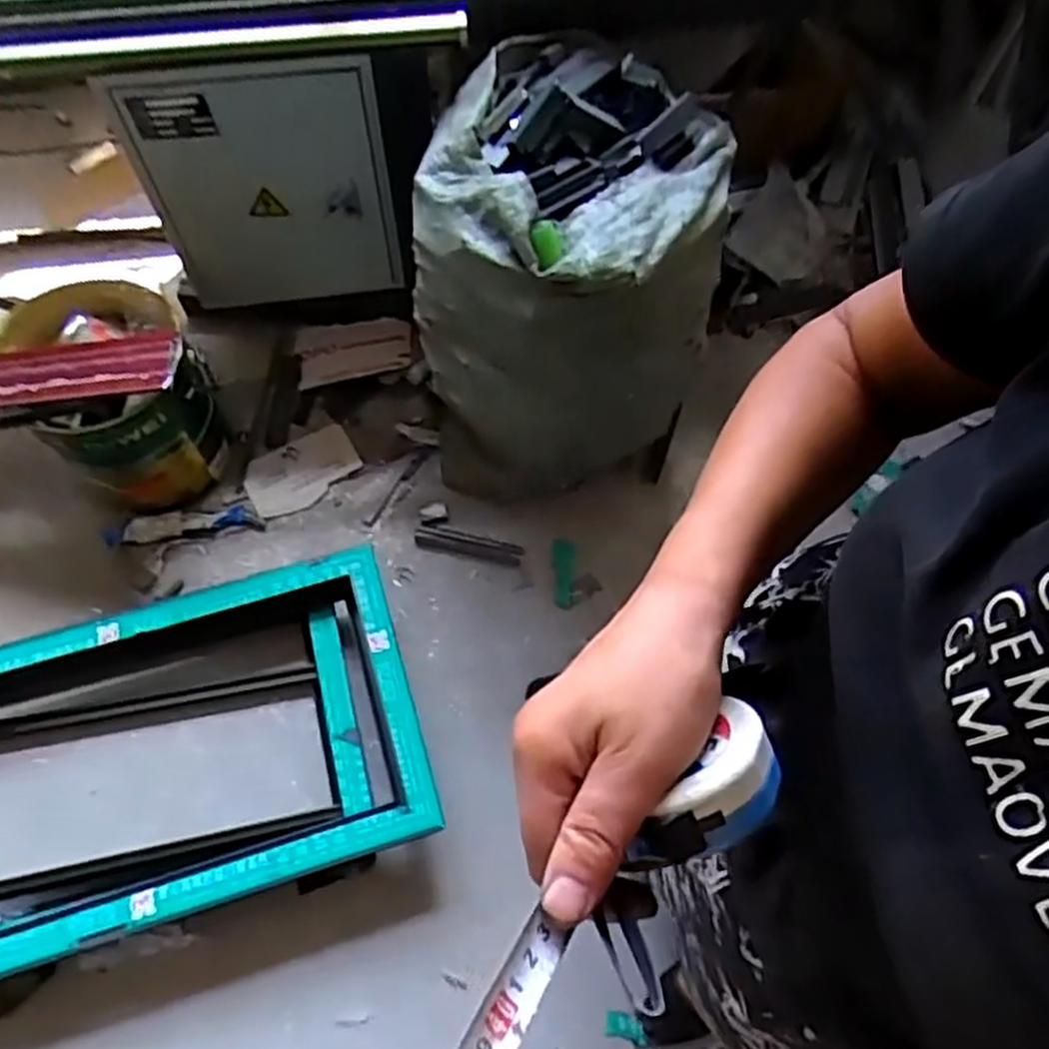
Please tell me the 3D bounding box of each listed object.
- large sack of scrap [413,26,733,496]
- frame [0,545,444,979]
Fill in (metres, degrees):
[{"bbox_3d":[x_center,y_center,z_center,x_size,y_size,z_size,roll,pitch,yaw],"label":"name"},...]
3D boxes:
[{"bbox_3d":[0.053,-0.345,1.315,0.414,0.639,0.421,3,66,1],"label":"large sack of scrap"},{"bbox_3d":[-0.687,0.388,1.288,1.012,0.144,0.533,-15,67,-10],"label":"frame"}]

